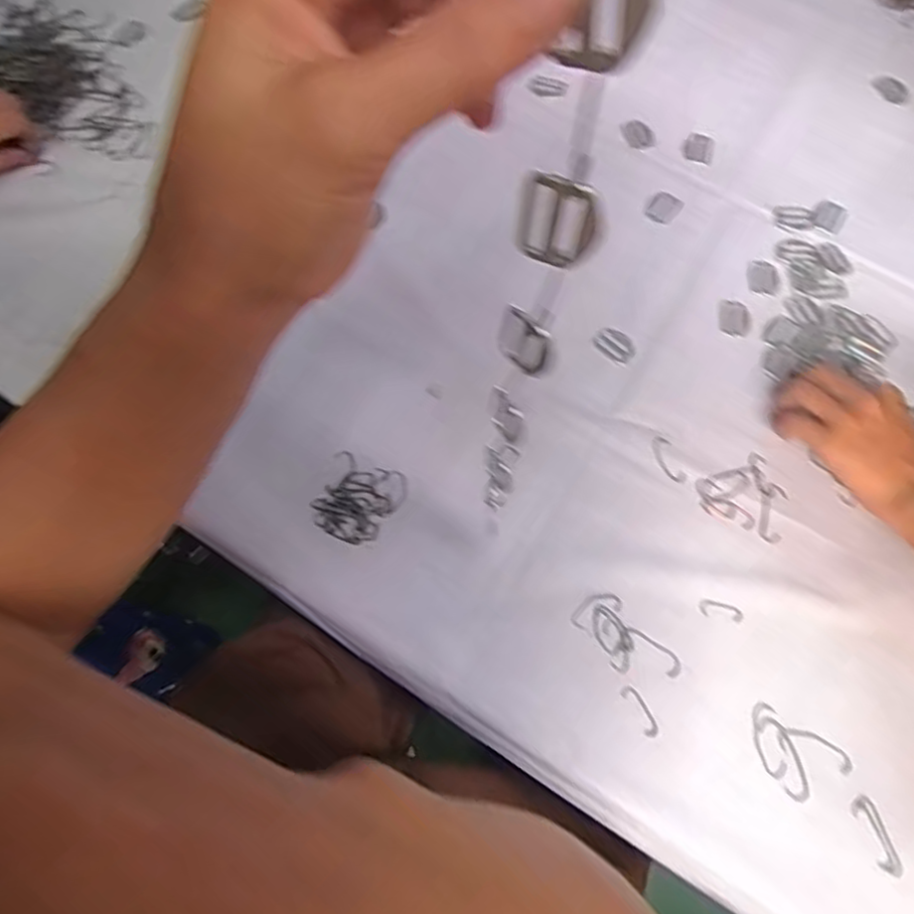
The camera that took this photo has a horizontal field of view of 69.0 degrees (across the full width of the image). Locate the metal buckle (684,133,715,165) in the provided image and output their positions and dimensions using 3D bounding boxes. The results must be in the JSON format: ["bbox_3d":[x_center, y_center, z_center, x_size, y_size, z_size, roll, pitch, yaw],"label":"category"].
[{"bbox_3d":[0.221,-0.282,0.605,0.026,0.004,0.033,15,73,2],"label":"metal buckle"}]

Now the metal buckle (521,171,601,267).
[{"bbox_3d":[0.030,-0.068,0.195,0.023,0.030,0.008,19,74,5],"label":"metal buckle"}]

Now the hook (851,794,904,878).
[{"bbox_3d":[0.278,0.250,0.438,0.016,0.004,0.049,-18,75,-7],"label":"hook"}]

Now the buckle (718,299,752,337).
[{"bbox_3d":[0.233,-0.117,0.556,0.025,0.004,0.033,0,73,-2],"label":"buckle"}]

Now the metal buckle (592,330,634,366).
[{"bbox_3d":[0.130,-0.092,0.546,0.034,0.004,0.026,33,75,7],"label":"metal buckle"}]

